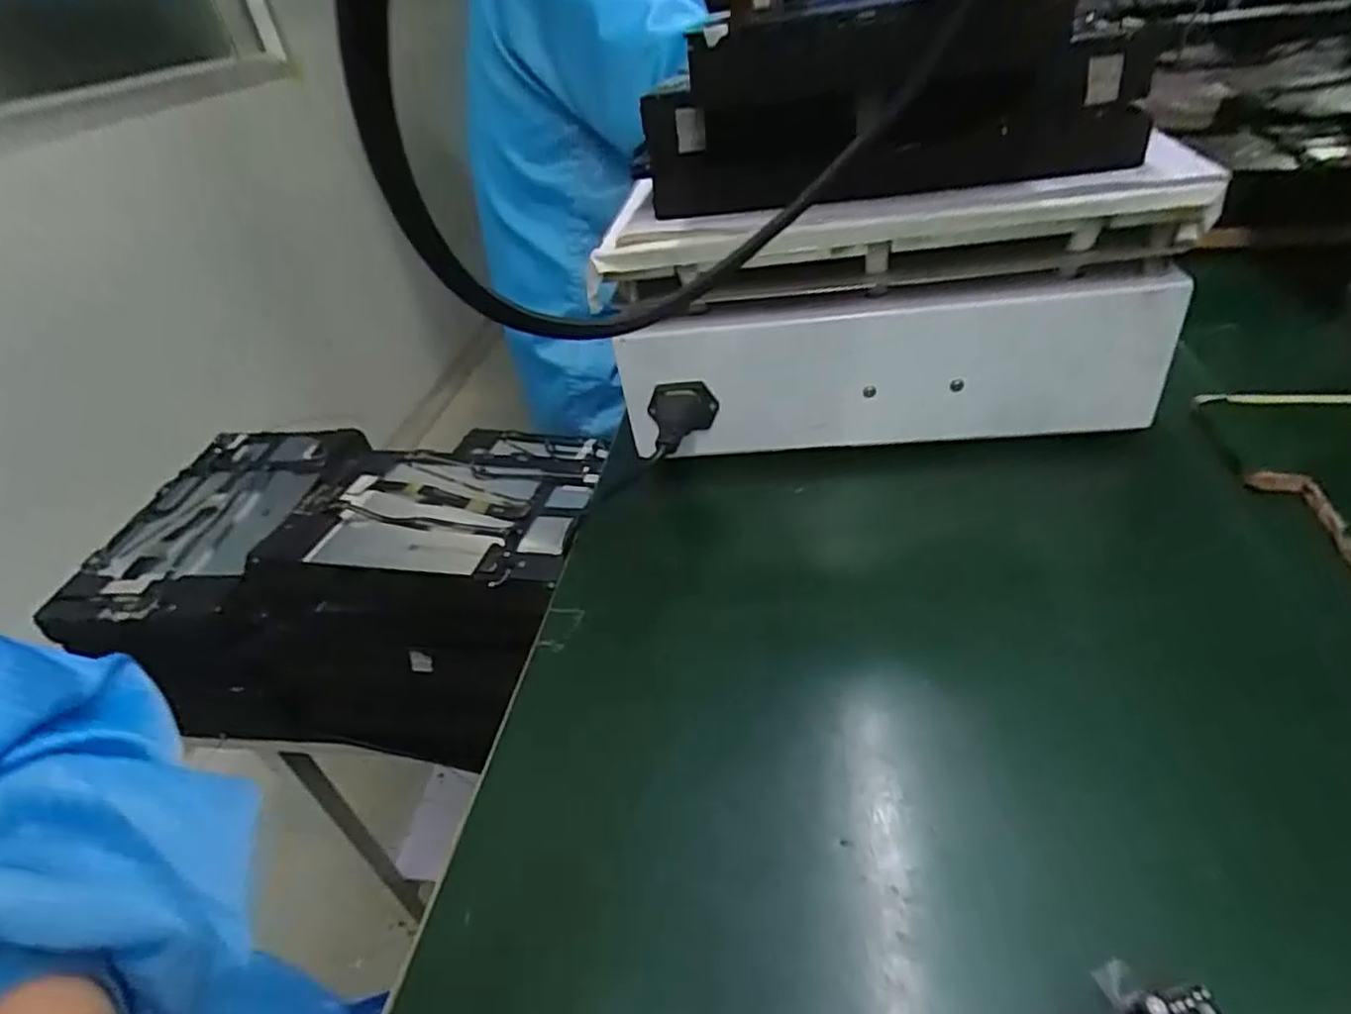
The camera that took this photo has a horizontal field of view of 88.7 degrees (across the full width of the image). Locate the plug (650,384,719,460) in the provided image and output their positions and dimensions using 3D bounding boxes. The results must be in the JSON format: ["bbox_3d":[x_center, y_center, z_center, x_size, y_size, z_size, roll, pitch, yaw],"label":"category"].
[{"bbox_3d":[0.005,-0.047,0.398,0.039,0.029,0.049,-6,39,3],"label":"plug"}]

